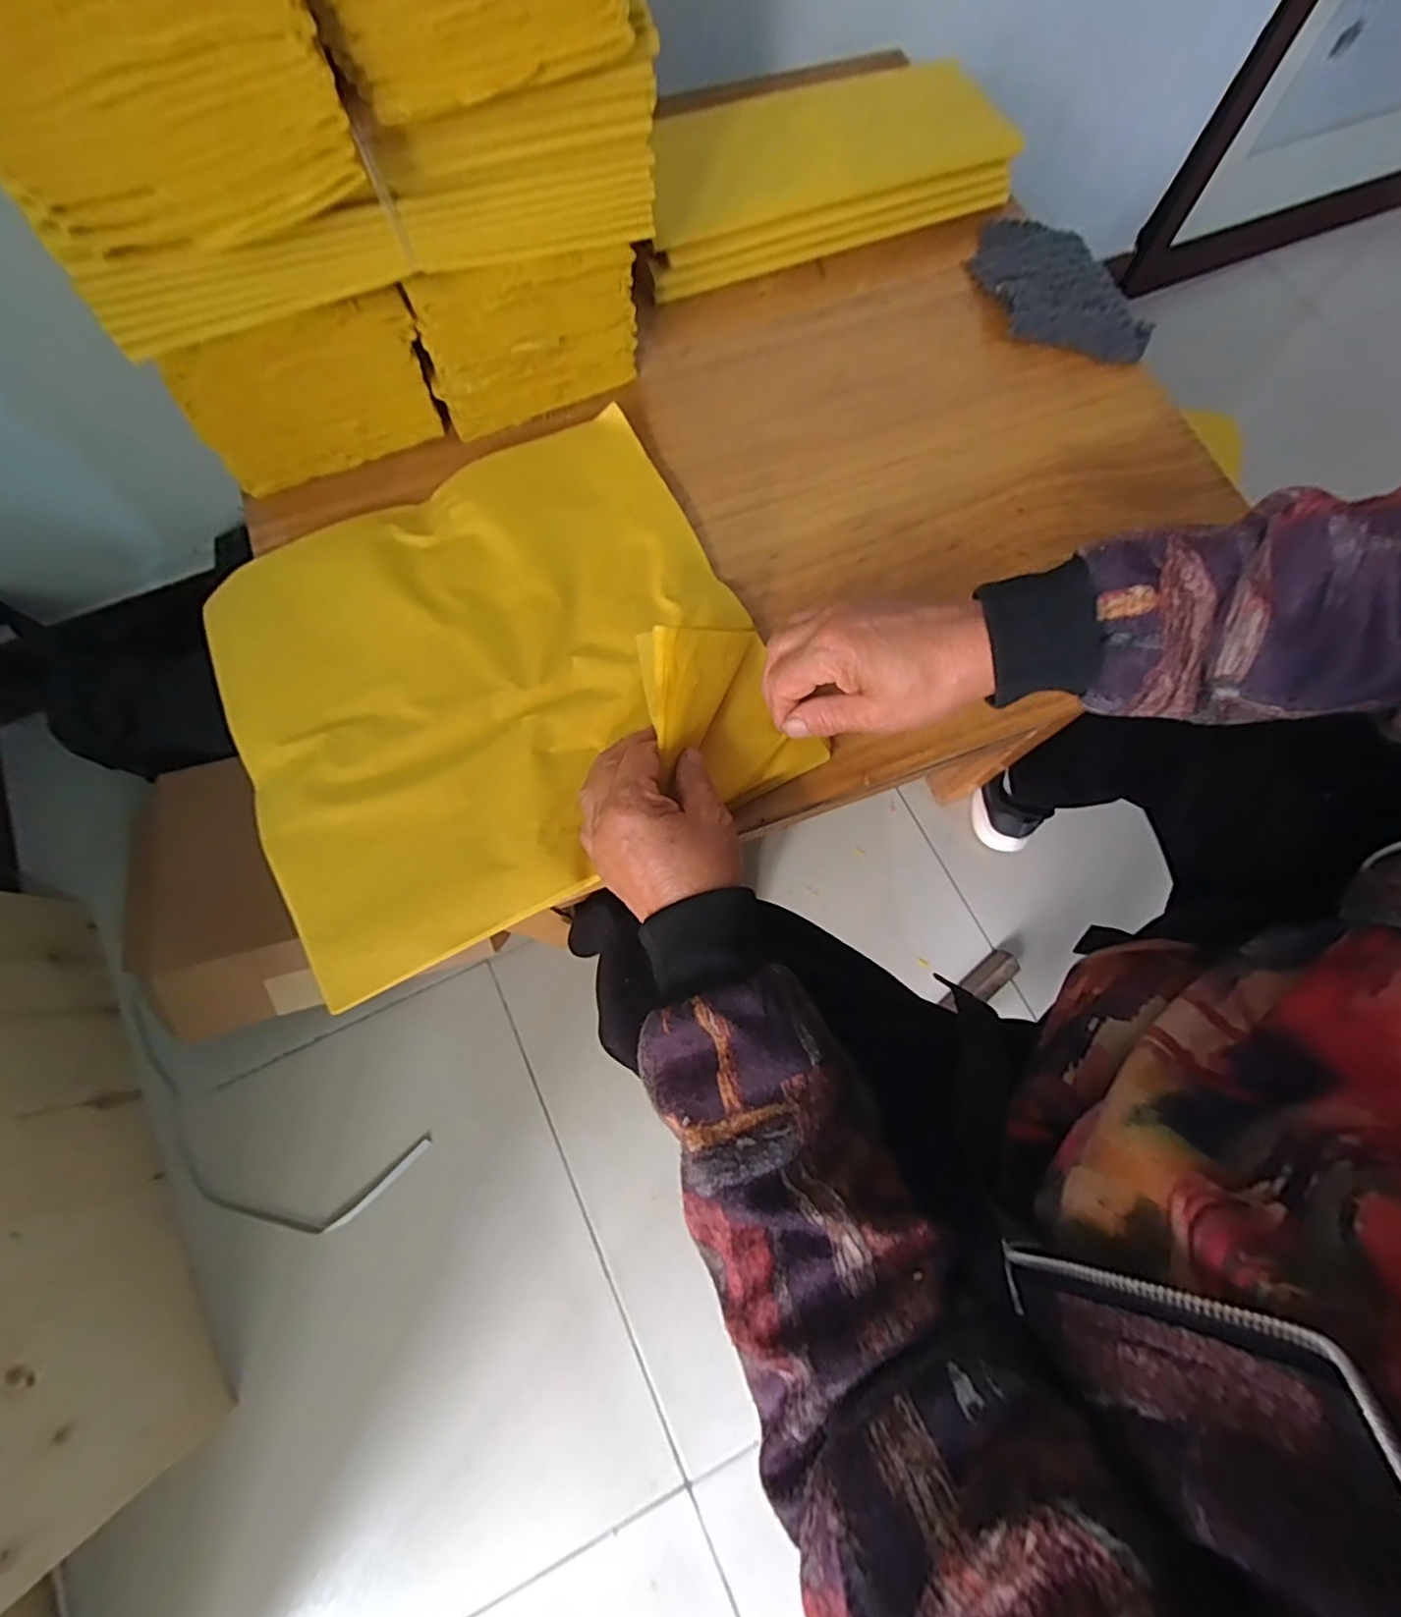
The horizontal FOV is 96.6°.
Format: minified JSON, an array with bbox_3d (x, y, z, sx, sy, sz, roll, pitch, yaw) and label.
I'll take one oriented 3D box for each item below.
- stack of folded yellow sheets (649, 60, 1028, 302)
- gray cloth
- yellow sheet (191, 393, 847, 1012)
[{"bbox_3d":[0.099,-0.515,0.502,0.322,0.075,0.110,-20,74,-8],"label":"stack of folded yellow sheets"},{"bbox_3d":[0.281,-0.421,0.502,0.101,0.027,0.167,-12,73,-5],"label":"gray cloth"},{"bbox_3d":[-0.127,-0.091,0.370,0.310,0.054,0.290,-27,77,-8],"label":"yellow sheet"}]

